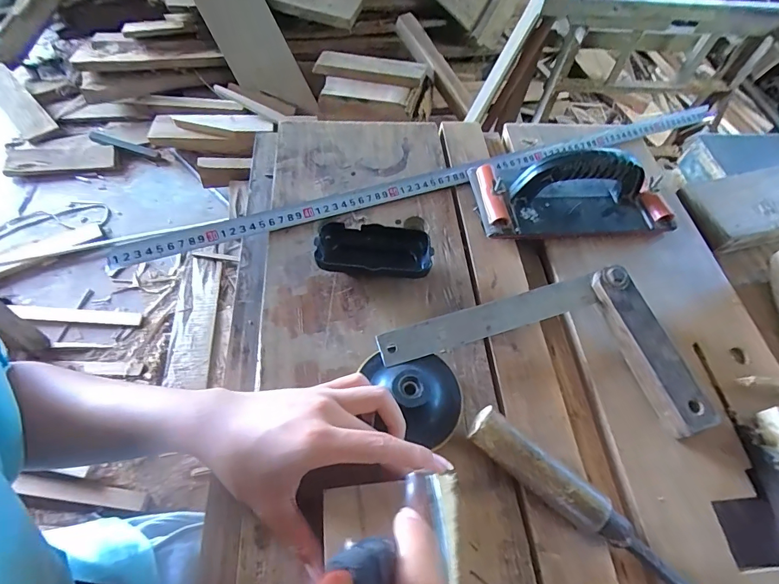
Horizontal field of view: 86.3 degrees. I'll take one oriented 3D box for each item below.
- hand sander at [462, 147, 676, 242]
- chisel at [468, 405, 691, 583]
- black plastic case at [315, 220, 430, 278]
[{"bbox_3d":[0.206,-0.115,0.452,0.216,0.071,0.099,-3,58,-6],"label":"hand sander"},{"bbox_3d":[0.165,0.171,0.290,0.250,0.035,0.027,34,61,17],"label":"chisel"},{"bbox_3d":[-0.015,-0.038,0.408,0.107,0.027,0.054,4,57,-2],"label":"black plastic case"}]

